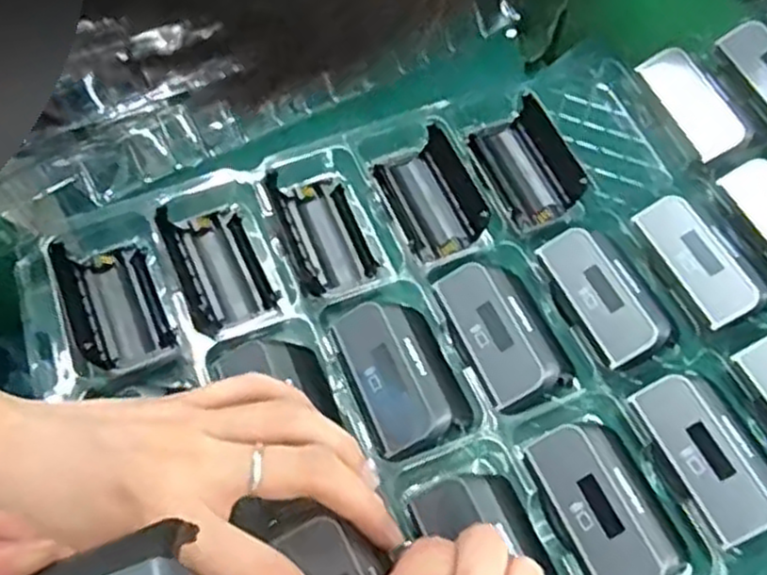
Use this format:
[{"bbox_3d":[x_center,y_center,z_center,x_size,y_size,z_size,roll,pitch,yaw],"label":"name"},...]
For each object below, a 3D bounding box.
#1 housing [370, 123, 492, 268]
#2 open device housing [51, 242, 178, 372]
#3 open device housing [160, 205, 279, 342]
[{"bbox_3d":[0.027,-0.052,0.407,0.047,0.024,0.073,-16,58,-12],"label":"housing"},{"bbox_3d":[-0.136,0.007,0.375,0.043,0.024,0.067,-22,60,-15],"label":"open device housing"},{"bbox_3d":[-0.085,-0.011,0.388,0.043,0.024,0.075,-22,60,-15],"label":"open device housing"}]

